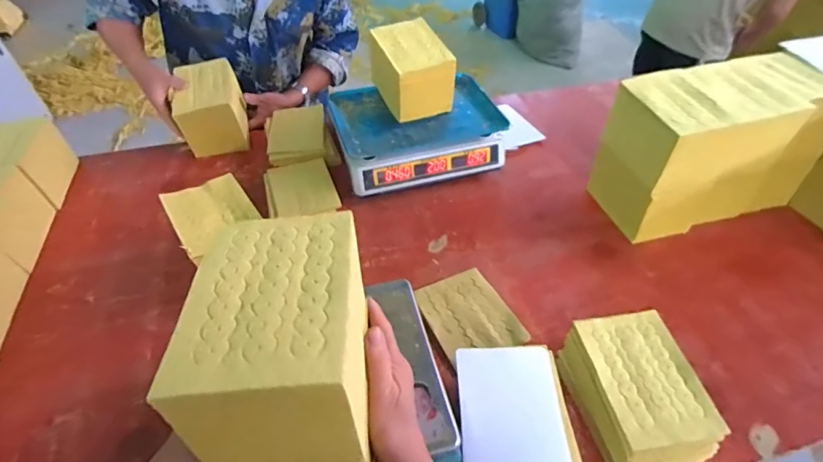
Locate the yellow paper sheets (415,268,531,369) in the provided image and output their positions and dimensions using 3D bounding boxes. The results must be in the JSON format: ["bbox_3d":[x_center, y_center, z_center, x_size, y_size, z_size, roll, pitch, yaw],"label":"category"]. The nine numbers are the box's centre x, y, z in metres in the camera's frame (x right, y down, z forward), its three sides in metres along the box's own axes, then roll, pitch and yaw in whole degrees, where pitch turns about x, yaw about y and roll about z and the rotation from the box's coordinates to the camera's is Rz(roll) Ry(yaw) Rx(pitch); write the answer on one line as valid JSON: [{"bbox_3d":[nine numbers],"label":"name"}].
[{"bbox_3d":[0.088,0.132,0.678,0.122,0.014,0.148,-21,51,-18],"label":"yellow paper sheets"}]

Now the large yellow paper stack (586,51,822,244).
[{"bbox_3d":[0.519,-0.140,0.764,0.336,0.240,0.162,-12,49,-10],"label":"large yellow paper stack"}]

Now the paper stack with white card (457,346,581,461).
[{"bbox_3d":[0.119,0.234,0.516,0.123,0.083,0.167,-2,48,-1],"label":"paper stack with white card"}]

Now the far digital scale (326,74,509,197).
[{"bbox_3d":[0.008,-0.204,0.934,0.334,0.128,0.247,-13,49,-11],"label":"far digital scale"}]

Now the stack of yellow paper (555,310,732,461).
[{"bbox_3d":[0.282,0.206,0.555,0.133,0.080,0.175,-8,48,-7],"label":"stack of yellow paper"}]

